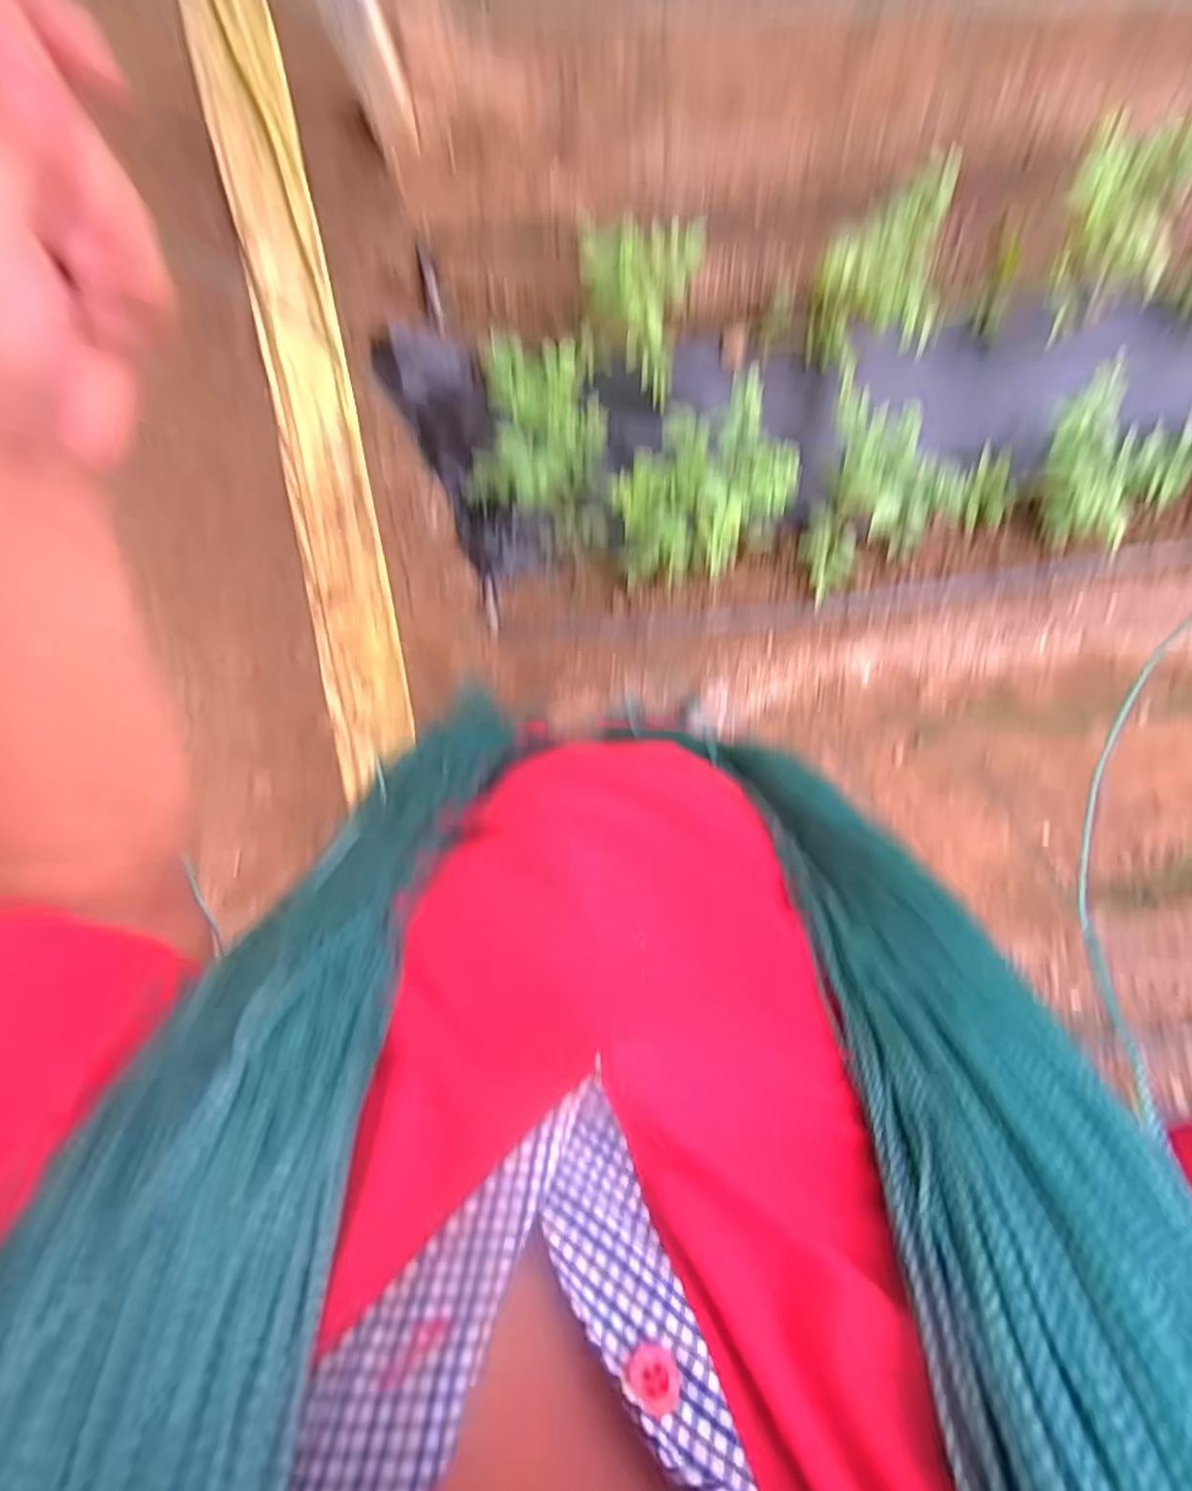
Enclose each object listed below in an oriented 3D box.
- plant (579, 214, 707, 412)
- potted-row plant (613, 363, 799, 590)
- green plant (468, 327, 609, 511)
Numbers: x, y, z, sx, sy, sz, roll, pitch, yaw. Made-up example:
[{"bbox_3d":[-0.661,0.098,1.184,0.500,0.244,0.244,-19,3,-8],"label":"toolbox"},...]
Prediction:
[{"bbox_3d":[0.066,-0.769,1.118,0.203,0.194,0.247,9,95,-2],"label":"plant"},{"bbox_3d":[0.177,-0.437,1.123,0.302,0.239,0.253,-34,95,3],"label":"potted-row plant"},{"bbox_3d":[-0.106,-0.578,1.140,0.233,0.185,0.304,13,95,-2],"label":"green plant"}]

